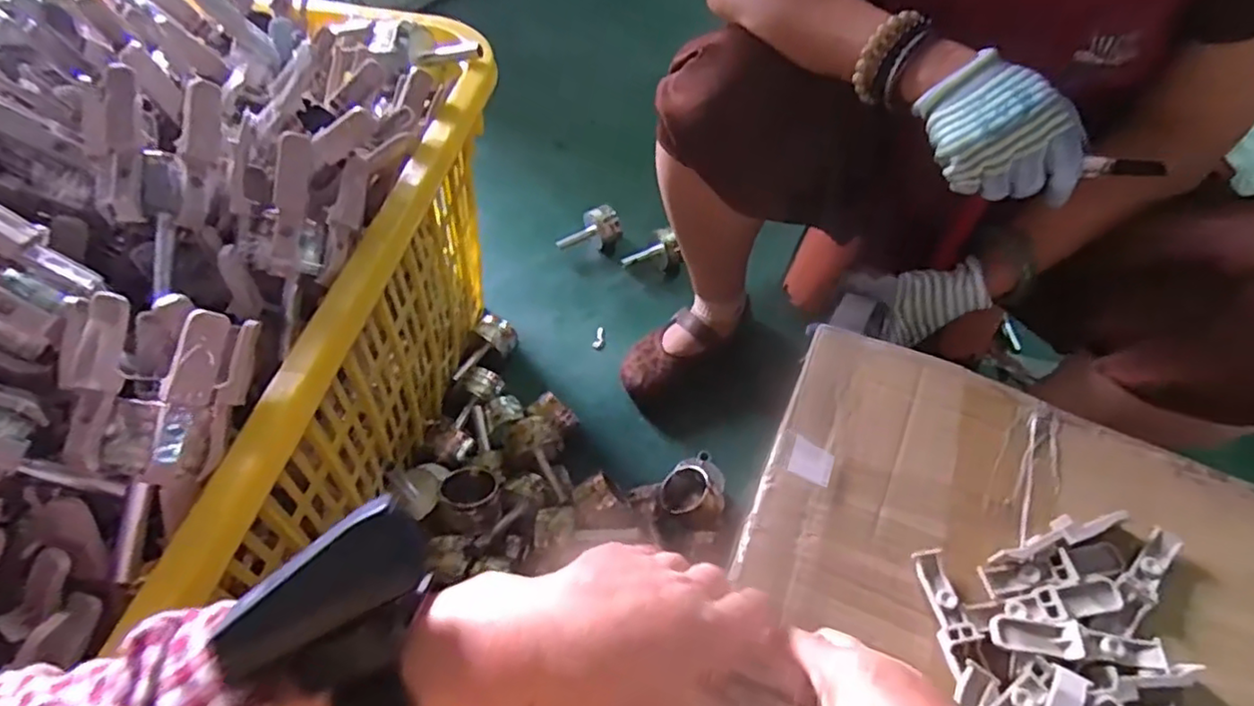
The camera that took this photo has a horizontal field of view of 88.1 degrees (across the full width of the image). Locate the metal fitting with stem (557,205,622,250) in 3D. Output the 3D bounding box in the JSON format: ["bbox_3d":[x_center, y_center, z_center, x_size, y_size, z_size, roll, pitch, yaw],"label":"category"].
[{"bbox_3d":[-0.063,-0.209,1.097,0.108,0.070,0.050,0,54,-3],"label":"metal fitting with stem"}]

